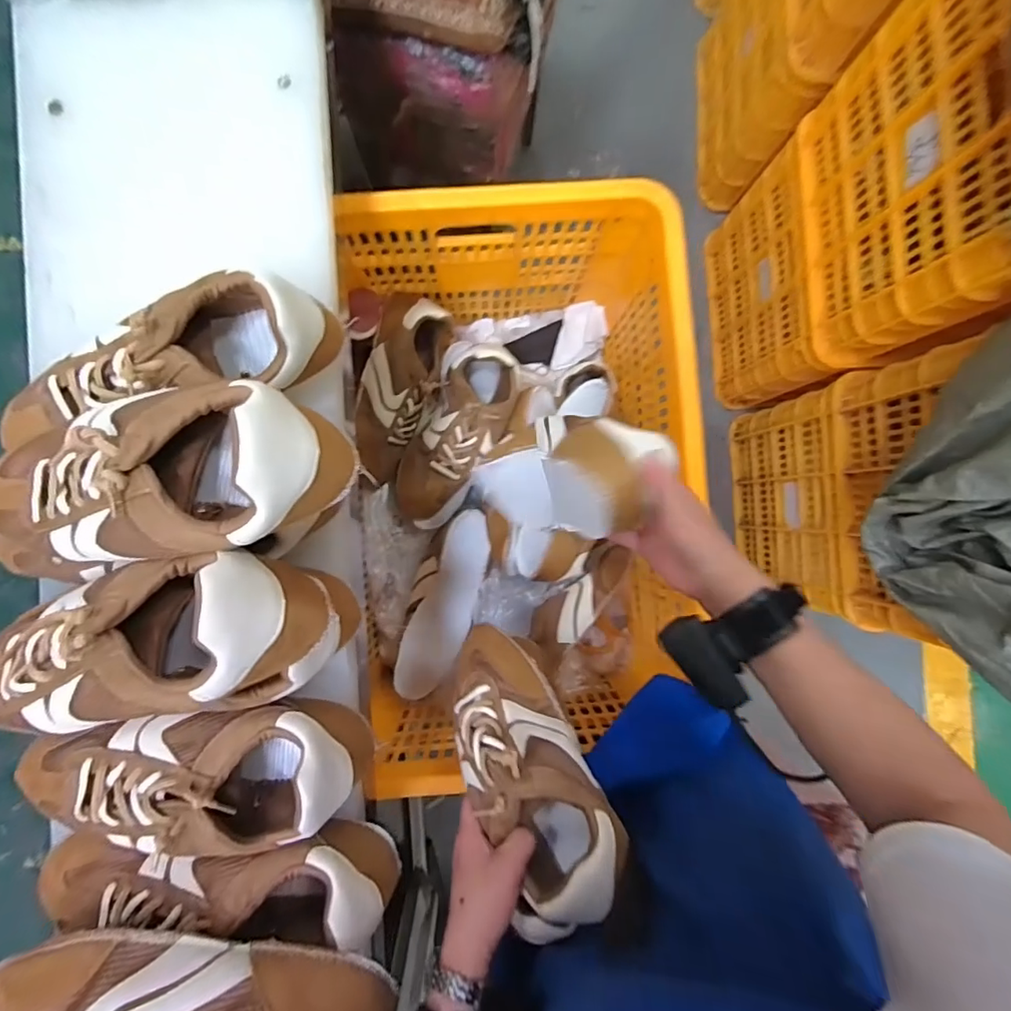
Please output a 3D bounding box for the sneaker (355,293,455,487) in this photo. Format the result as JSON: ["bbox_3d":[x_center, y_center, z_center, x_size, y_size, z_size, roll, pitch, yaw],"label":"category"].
[{"bbox_3d":[-0.144,-0.153,0.722,0.092,0.084,0.249,16,89,-3],"label":"sneaker"}]

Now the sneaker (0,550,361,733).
[{"bbox_3d":[-0.229,0.093,0.328,0.234,0.108,0.109,-8,91,-3],"label":"sneaker"}]

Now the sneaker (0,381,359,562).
[{"bbox_3d":[-0.229,-0.016,0.328,0.257,0.076,0.102,-7,91,11],"label":"sneaker"}]

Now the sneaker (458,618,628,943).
[{"bbox_3d":[0.015,0.217,0.461,0.099,0.080,0.241,-24,54,-3],"label":"sneaker"}]

